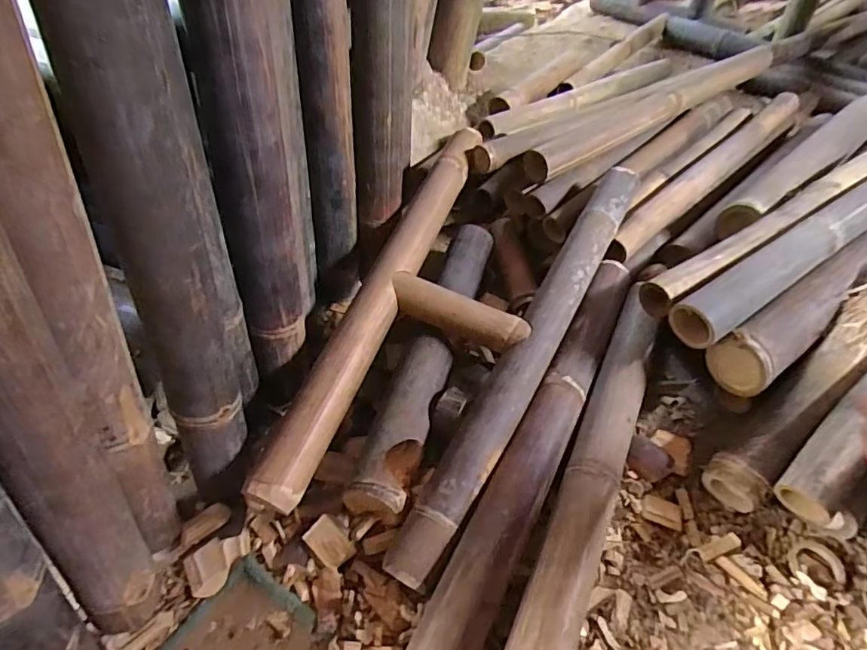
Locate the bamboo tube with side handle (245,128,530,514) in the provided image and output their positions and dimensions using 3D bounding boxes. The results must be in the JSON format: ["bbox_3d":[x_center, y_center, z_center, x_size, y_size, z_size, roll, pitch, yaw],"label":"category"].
[{"bbox_3d":[0.015,-0.035,0.694,0.222,0.094,0.645,15,50,15],"label":"bamboo tube with side handle"}]

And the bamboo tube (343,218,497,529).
[{"bbox_3d":[0.002,0.030,0.726,0.063,0.064,0.488,11,50,12],"label":"bamboo tube"}]

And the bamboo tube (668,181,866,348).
[{"bbox_3d":[0.572,-0.145,0.715,0.665,0.053,0.066,-27,53,-21],"label":"bamboo tube"}]

